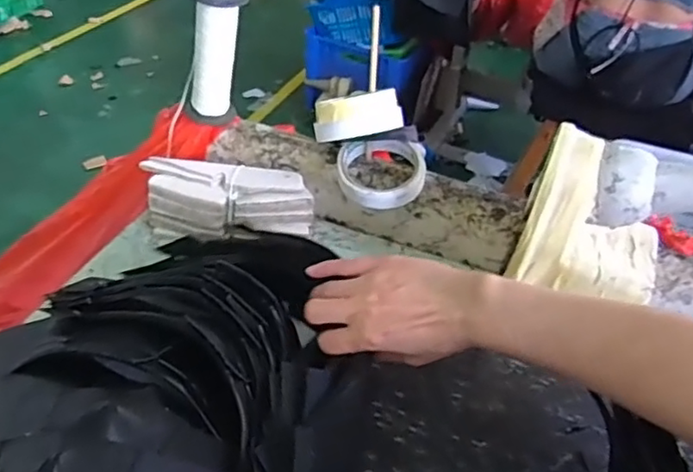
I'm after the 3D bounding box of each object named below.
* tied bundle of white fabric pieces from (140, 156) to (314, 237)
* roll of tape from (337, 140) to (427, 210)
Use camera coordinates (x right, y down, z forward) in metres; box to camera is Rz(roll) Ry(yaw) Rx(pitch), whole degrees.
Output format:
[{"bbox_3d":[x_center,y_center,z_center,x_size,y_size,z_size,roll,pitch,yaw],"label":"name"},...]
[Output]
[{"bbox_3d":[-0.127,-0.036,0.690,0.184,0.065,0.053,7,39,1],"label":"tied bundle of white fabric pieces"},{"bbox_3d":[0.037,-0.065,0.677,0.094,0.023,0.088,8,59,7],"label":"roll of tape"}]

